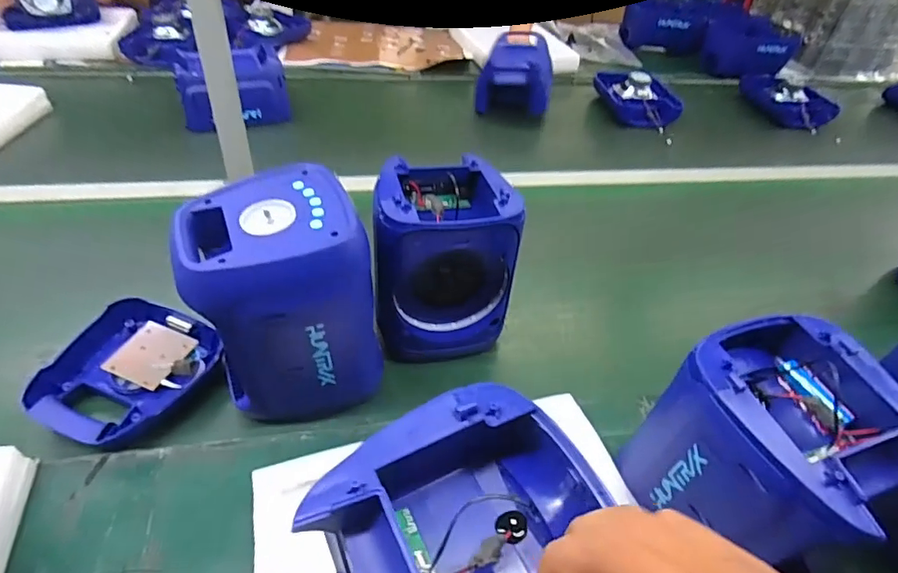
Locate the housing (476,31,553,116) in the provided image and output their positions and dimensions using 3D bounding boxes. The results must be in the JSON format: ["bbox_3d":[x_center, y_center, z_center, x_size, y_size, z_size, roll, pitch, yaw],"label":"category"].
[{"bbox_3d":[0.176,-0.553,1.296,0.176,0.125,0.235,9,39,5],"label":"housing"}]

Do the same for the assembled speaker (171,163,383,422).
[{"bbox_3d":[-0.179,0.023,0.552,0.161,0.238,0.148,-18,44,-25],"label":"assembled speaker"}]

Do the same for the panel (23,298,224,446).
[{"bbox_3d":[-0.371,0.097,0.596,0.162,0.031,0.185,20,44,15],"label":"panel"}]

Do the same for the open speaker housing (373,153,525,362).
[{"bbox_3d":[-0.011,-0.034,0.663,0.162,0.215,0.140,-4,40,-10],"label":"open speaker housing"}]

